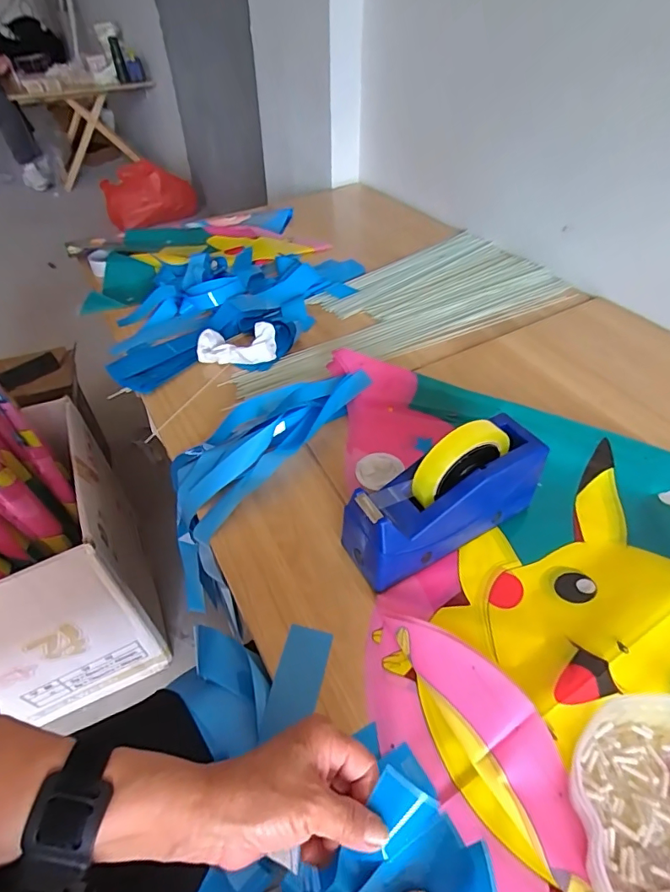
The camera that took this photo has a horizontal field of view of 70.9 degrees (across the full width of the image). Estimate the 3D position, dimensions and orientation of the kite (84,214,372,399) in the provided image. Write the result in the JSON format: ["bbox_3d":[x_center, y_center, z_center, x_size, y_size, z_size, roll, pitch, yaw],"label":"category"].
[{"bbox_3d":[-0.209,-0.326,0.895,0.486,0.047,0.558,-24,49,-20],"label":"kite"}]

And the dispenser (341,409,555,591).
[{"bbox_3d":[0.106,0.043,0.455,0.200,0.130,0.070,-23,48,-19],"label":"dispenser"}]

